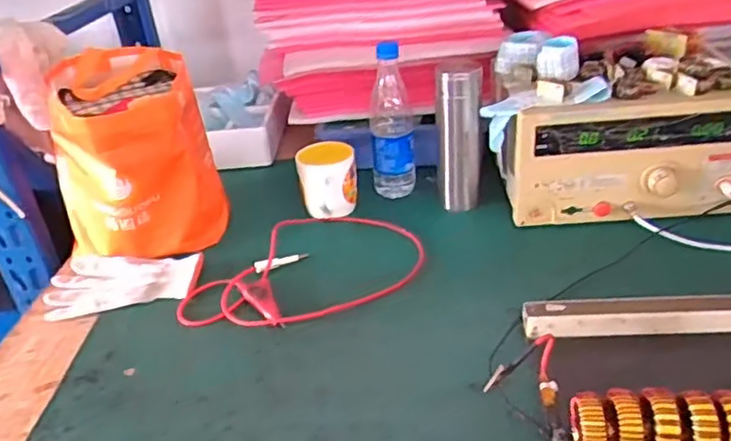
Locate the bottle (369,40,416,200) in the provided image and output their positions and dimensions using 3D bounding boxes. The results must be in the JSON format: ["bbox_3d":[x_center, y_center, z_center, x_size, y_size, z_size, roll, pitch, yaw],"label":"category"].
[{"bbox_3d":[0.038,-0.143,0.904,0.062,0.233,0.057,-3,31,4],"label":"bottle"}]

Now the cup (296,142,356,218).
[{"bbox_3d":[-0.053,-0.054,0.887,0.082,0.094,0.075,-7,31,-4],"label":"cup"}]

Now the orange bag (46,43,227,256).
[{"bbox_3d":[-0.315,-0.088,0.843,0.199,0.237,0.197,-15,32,-16],"label":"orange bag"}]

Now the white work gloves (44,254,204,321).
[{"bbox_3d":[-0.308,0.077,0.783,0.192,0.016,0.105,-5,31,1],"label":"white work gloves"}]

